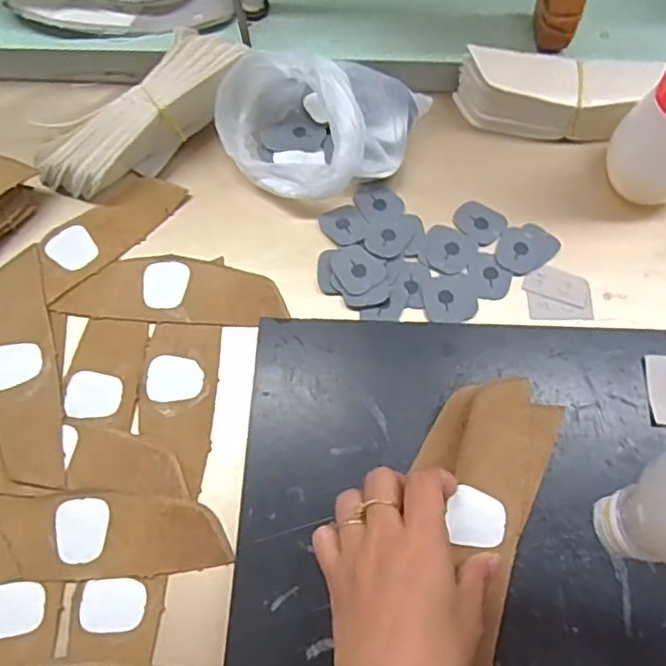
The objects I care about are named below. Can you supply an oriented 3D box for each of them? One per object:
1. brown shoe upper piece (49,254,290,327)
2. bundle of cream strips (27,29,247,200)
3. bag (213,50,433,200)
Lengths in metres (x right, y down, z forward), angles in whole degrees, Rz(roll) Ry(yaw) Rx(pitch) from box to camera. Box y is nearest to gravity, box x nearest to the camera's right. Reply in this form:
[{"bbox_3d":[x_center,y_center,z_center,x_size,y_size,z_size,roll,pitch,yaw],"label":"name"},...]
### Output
[{"bbox_3d":[-0.120,-0.033,0.474,0.165,0.004,0.055,3,68,2],"label":"brown shoe upper piece"},{"bbox_3d":[-0.151,-0.171,0.502,0.180,0.050,0.059,-37,71,2],"label":"bundle of cream strips"},{"bbox_3d":[-0.014,-0.170,0.494,0.145,0.067,0.130,21,69,9],"label":"bag"}]

